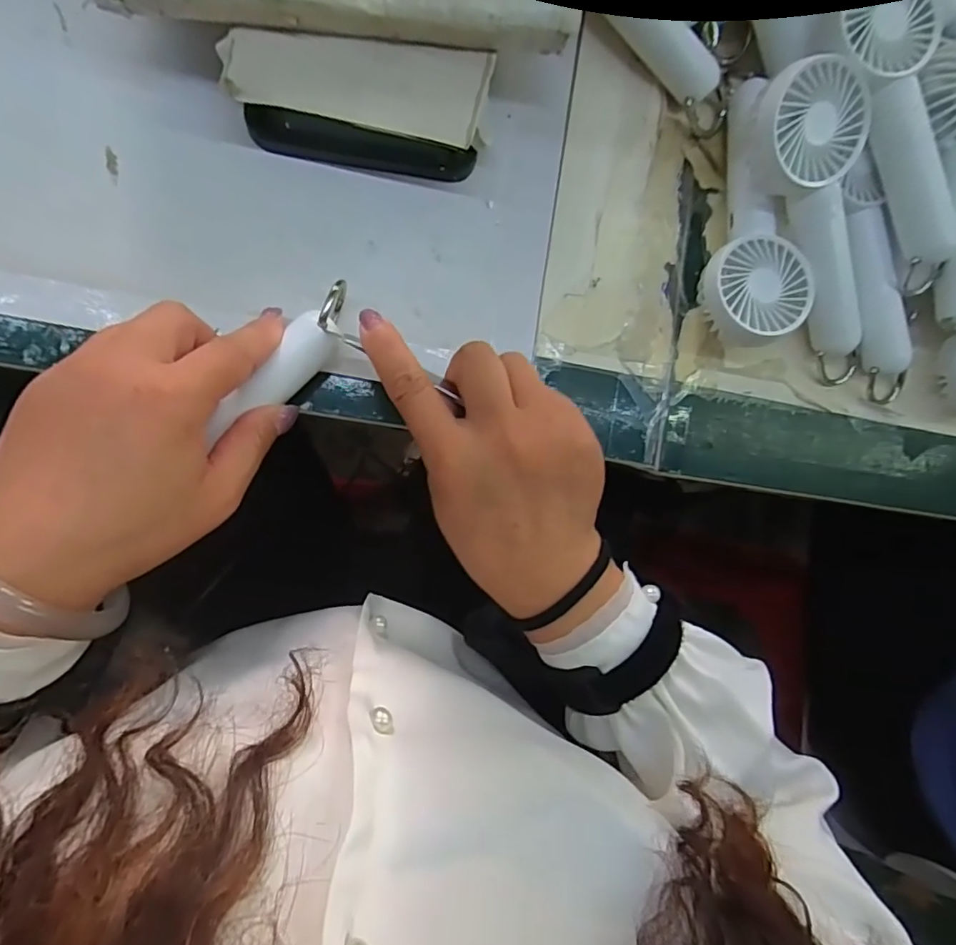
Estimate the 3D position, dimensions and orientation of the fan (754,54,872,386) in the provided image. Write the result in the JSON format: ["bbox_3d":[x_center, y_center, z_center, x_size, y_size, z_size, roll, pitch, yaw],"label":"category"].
[{"bbox_3d":[0.182,-0.124,0.301,0.054,0.026,0.165,-30,116,-9],"label":"fan"}]

